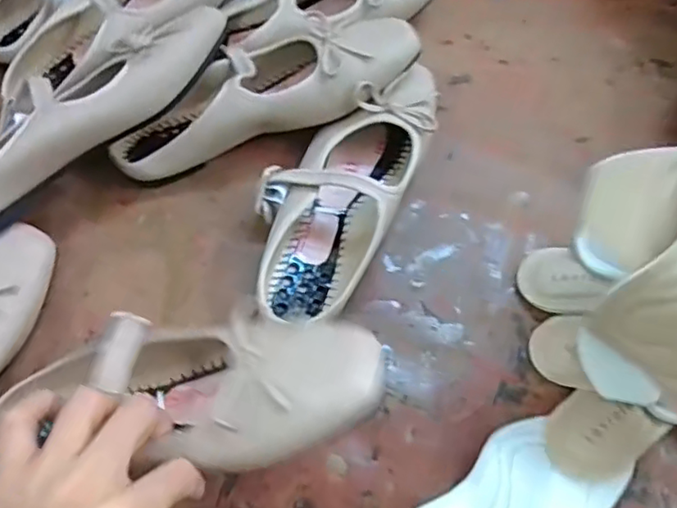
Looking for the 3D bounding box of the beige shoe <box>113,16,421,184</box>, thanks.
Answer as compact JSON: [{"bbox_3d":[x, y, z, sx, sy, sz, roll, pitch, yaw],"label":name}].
[{"bbox_3d":[-0.058,-0.128,0.472,0.246,0.066,0.089,-24,67,-1],"label":"beige shoe"}]

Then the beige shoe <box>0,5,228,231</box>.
[{"bbox_3d":[-0.180,-0.095,0.423,0.061,0.063,0.230,39,68,15],"label":"beige shoe"}]

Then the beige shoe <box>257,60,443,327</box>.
[{"bbox_3d":[0.002,-0.052,0.458,0.096,0.056,0.233,25,65,9],"label":"beige shoe"}]

